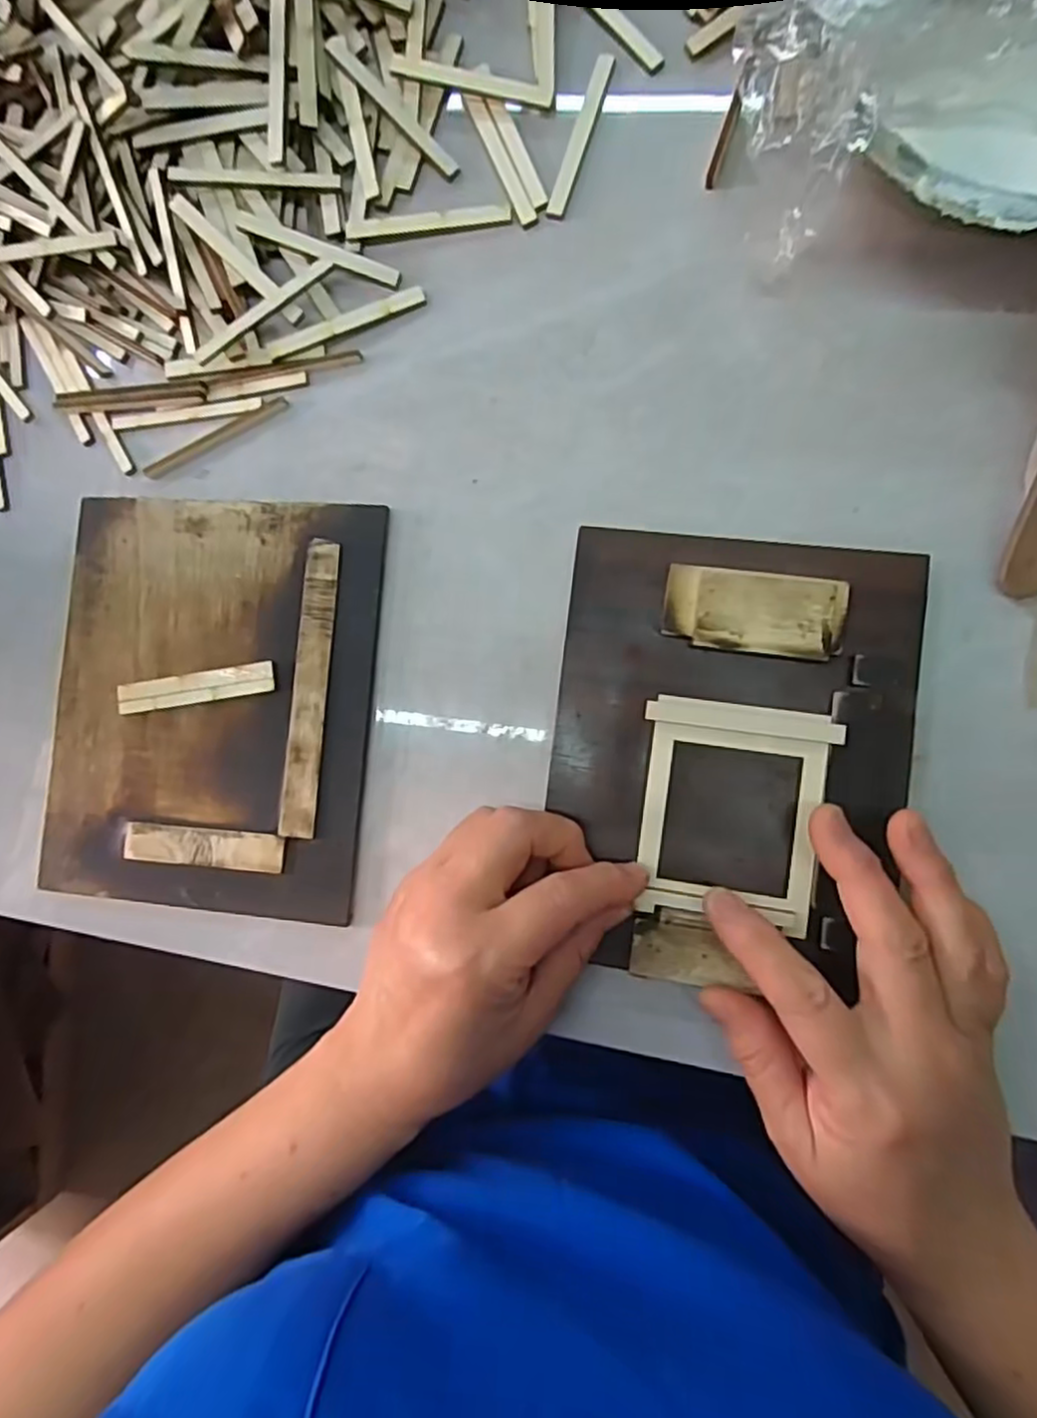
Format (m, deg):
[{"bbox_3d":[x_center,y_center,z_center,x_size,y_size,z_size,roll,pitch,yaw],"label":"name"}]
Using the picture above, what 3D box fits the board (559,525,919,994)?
[{"bbox_3d":[0.089,0.019,0.291,0.145,0.015,0.186,6,88,7],"label":"board"}]

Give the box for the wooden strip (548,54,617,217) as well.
[{"bbox_3d":[0.030,-0.270,0.323,0.009,0.004,0.079,19,90,8],"label":"wooden strip"}]

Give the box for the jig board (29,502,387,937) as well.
[{"bbox_3d":[-0.148,-0.004,0.331,0.157,0.009,0.193,4,88,7],"label":"jig board"}]

